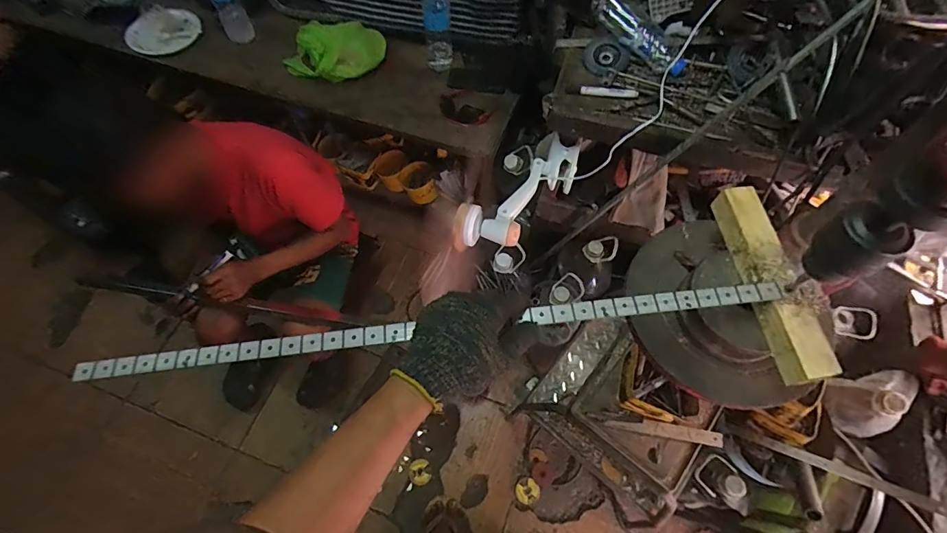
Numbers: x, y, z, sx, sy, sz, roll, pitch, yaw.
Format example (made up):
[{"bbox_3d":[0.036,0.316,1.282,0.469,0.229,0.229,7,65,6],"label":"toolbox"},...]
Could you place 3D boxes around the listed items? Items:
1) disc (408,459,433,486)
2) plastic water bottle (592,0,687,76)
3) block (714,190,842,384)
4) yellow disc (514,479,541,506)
[{"bbox_3d":[-0.153,0.595,1.277,0.065,0.010,0.068,0,64,0],"label":"disc"},{"bbox_3d":[0.333,-0.475,0.895,0.053,0.071,0.236,-34,69,-15],"label":"plastic water bottle"},{"bbox_3d":[0.338,0.014,0.503,0.047,0.038,0.232,-7,64,-3],"label":"block"},{"bbox_3d":[0.158,0.653,1.274,0.069,0.004,0.062,-20,66,-10],"label":"yellow disc"}]

